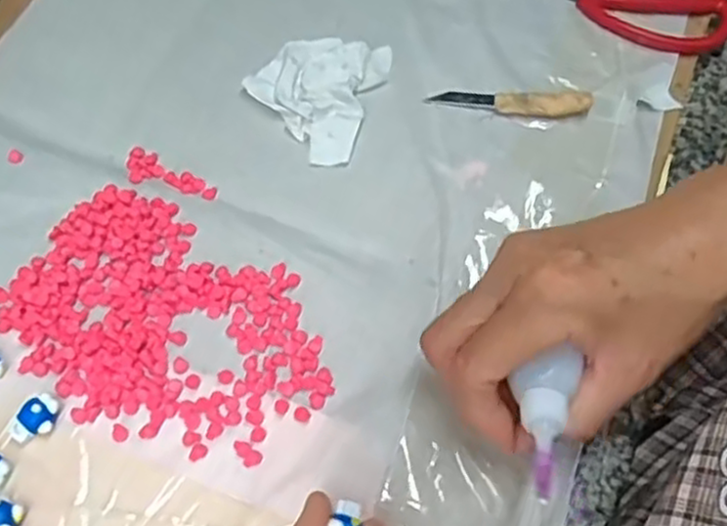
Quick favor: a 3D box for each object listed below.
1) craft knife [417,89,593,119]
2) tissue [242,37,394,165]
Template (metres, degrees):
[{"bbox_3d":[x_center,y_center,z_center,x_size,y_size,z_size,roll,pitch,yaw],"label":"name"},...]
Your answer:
[{"bbox_3d":[0.077,-0.086,0.383,0.083,0.011,0.014,7,63,1],"label":"craft knife"},{"bbox_3d":[-0.026,-0.093,0.387,0.064,0.012,0.076,21,64,7],"label":"tissue"}]

